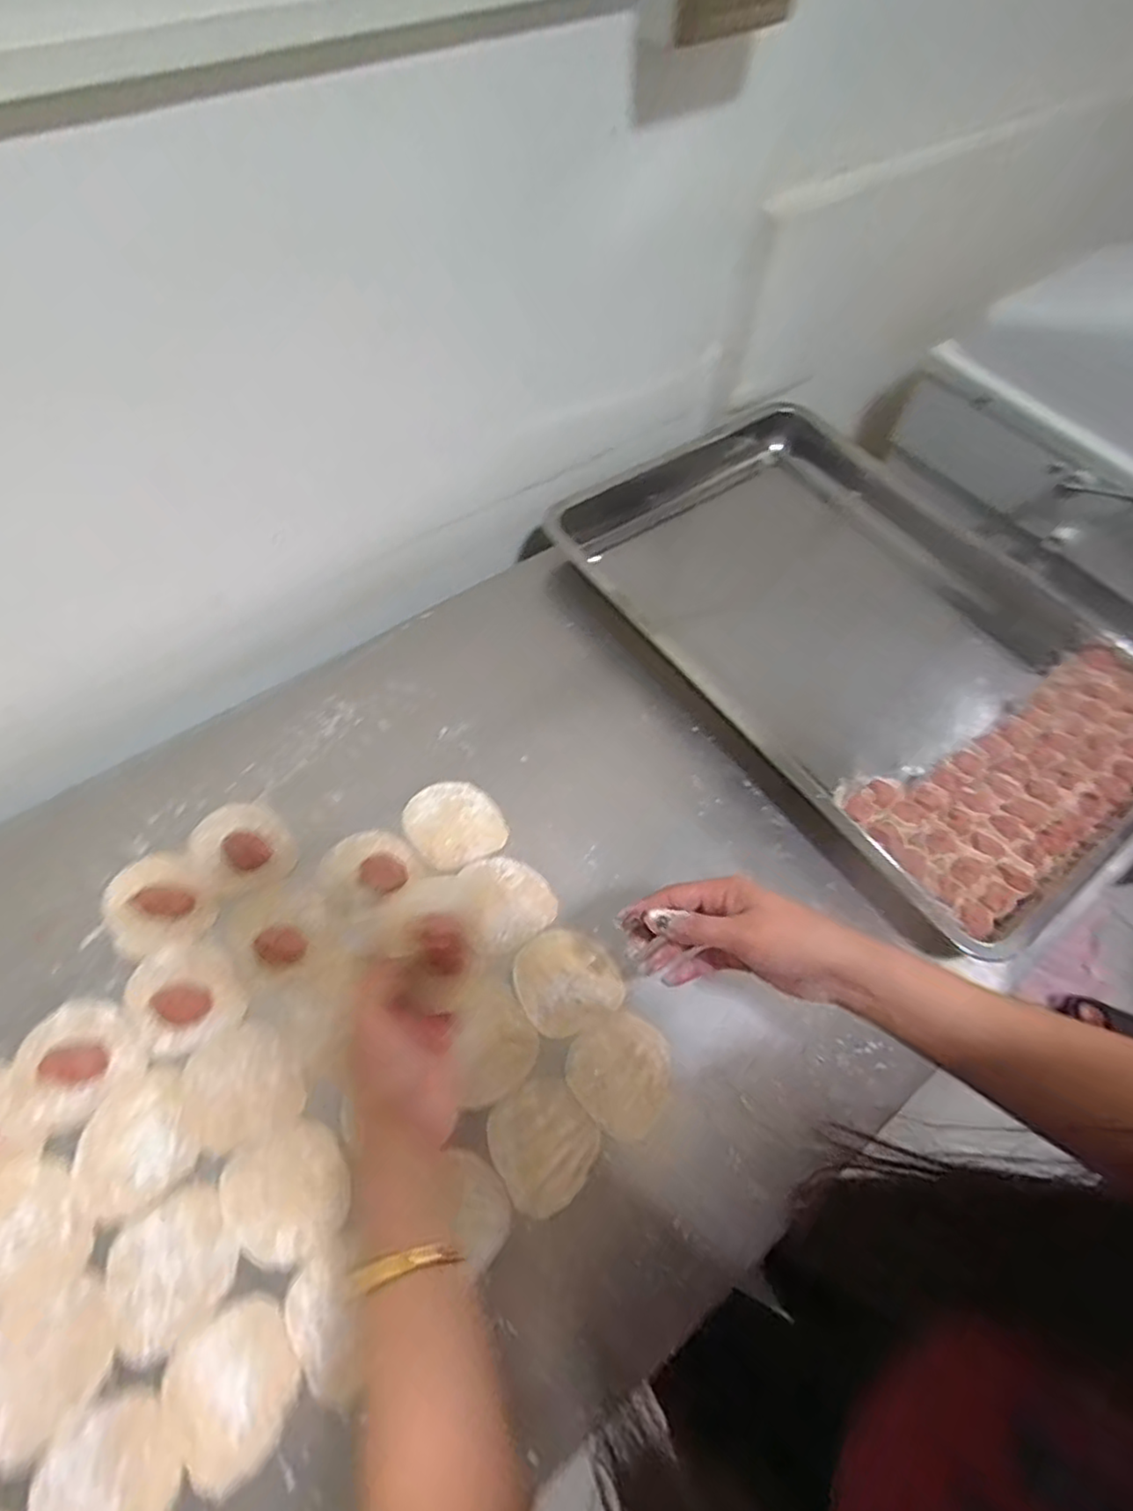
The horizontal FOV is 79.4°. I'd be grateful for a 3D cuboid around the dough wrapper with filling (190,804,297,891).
[{"bbox_3d":[-0.272,0.075,0.572,0.087,0.011,0.069,35,64,15],"label":"dough wrapper with filling"}]

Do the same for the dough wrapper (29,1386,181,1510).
[{"bbox_3d":[-0.260,0.414,0.385,0.072,0.006,0.082,-33,67,-20],"label":"dough wrapper"}]

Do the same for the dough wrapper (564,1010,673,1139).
[{"bbox_3d":[0.041,0.231,0.501,0.076,0.004,0.073,2,60,-3],"label":"dough wrapper"}]

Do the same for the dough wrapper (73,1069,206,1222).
[{"bbox_3d":[-0.299,0.267,0.471,0.073,0.004,0.079,-29,66,-19],"label":"dough wrapper"}]

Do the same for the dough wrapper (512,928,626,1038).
[{"bbox_3d":[-0.001,0.174,0.534,0.076,0.004,0.076,2,60,-3],"label":"dough wrapper"}]

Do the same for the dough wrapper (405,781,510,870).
[{"bbox_3d":[-0.098,0.057,0.596,0.075,0.004,0.083,-28,66,-19],"label":"dough wrapper"}]

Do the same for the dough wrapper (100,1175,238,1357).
[{"bbox_3d":[-0.252,0.328,0.436,0.074,0.004,0.075,-31,67,-20],"label":"dough wrapper"}]

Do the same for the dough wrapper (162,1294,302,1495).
[{"bbox_3d":[-0.198,0.377,0.407,0.070,0.004,0.079,-31,67,-20],"label":"dough wrapper"}]

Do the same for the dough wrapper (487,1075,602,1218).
[{"bbox_3d":[-0.016,0.270,0.477,0.069,0.004,0.075,-30,62,-21],"label":"dough wrapper"}]

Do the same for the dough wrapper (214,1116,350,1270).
[{"bbox_3d":[-0.188,0.294,0.461,0.077,0.004,0.080,2,60,-3],"label":"dough wrapper"}]

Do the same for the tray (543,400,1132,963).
[{"bbox_3d":[0.287,-0.132,0.705,0.392,0.066,0.619,-33,68,-21],"label":"tray"}]

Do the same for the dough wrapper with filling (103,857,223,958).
[{"bbox_3d":[-0.325,0.115,0.546,0.078,0.011,0.077,2,60,-3],"label":"dough wrapper with filling"}]

